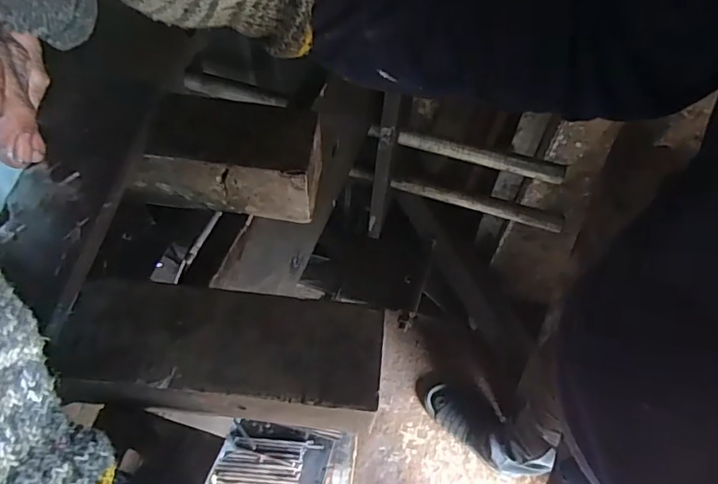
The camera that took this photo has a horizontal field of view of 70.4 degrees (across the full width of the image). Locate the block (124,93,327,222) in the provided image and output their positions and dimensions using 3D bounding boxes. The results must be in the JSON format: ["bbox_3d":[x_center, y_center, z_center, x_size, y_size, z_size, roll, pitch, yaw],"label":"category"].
[{"bbox_3d":[-0.077,-0.051,0.305,0.108,0.046,0.053,3,60,-1],"label":"block"}]

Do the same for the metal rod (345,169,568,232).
[{"bbox_3d":[0.141,-0.068,0.746,0.310,0.023,0.027,15,60,6],"label":"metal rod"}]

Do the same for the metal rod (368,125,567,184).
[{"bbox_3d":[0.139,-0.115,0.662,0.255,0.024,0.017,12,60,4],"label":"metal rod"}]

